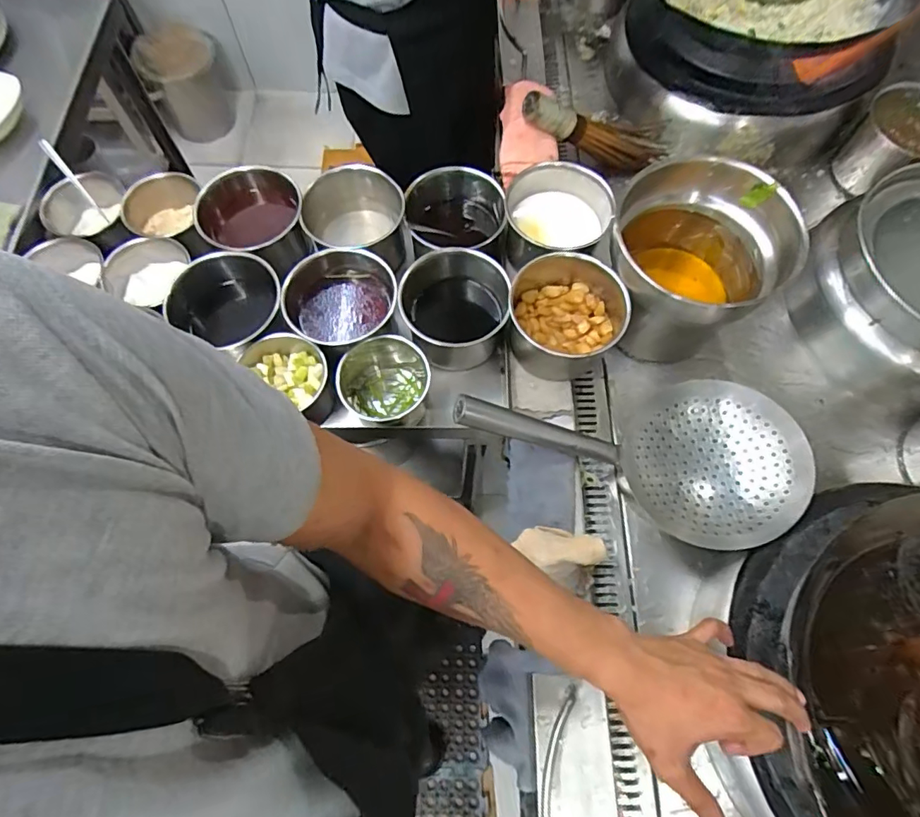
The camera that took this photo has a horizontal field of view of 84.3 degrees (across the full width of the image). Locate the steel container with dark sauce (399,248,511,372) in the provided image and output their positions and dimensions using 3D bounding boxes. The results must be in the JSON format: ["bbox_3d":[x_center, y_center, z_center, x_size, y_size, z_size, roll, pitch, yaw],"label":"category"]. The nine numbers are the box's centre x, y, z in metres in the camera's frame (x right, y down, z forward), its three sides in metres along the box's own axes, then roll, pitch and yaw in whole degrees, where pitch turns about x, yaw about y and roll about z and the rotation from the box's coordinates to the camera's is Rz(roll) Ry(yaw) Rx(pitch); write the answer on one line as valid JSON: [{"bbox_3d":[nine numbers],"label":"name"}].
[{"bbox_3d":[-0.010,-0.141,0.754,0.153,0.103,0.152,2,69,0],"label":"steel container with dark sauce"}]

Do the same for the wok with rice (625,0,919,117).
[{"bbox_3d":[0.525,-0.688,0.849,0.429,0.189,0.324,29,71,10],"label":"wok with rice"}]

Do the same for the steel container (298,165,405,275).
[{"bbox_3d":[-0.164,-0.285,0.819,0.153,0.113,0.156,0,69,-1],"label":"steel container"}]

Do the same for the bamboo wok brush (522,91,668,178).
[{"bbox_3d":[0.235,-0.483,0.891,0.286,0.061,0.066,-1,65,-35],"label":"bamboo wok brush"}]

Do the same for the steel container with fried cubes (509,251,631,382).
[{"bbox_3d":[0.149,-0.128,0.730,0.156,0.131,0.158,0,69,-1],"label":"steel container with fried cubes"}]

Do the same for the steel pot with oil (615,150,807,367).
[{"bbox_3d":[0.312,-0.195,0.725,0.204,0.242,0.195,0,69,-1],"label":"steel pot with oil"}]

